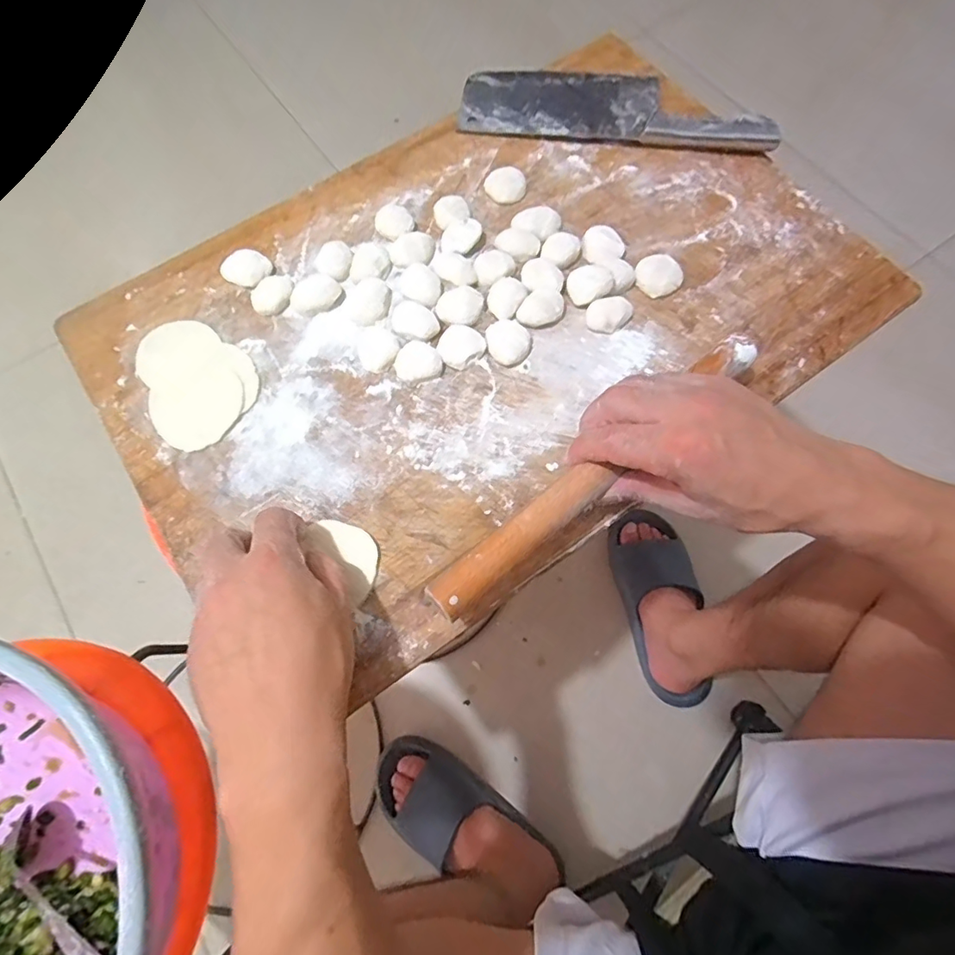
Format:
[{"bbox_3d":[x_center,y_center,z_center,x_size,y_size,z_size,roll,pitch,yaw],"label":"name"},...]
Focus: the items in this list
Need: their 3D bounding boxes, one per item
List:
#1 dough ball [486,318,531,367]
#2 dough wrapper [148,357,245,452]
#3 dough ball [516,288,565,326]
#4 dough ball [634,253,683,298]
[{"bbox_3d":[0.023,-0.104,0.404,0.030,0.012,0.035,-13,71,-4],"label":"dough ball"},{"bbox_3d":[-0.213,-0.058,0.399,0.071,0.005,0.068,0,70,0],"label":"dough wrapper"},{"bbox_3d":[0.051,-0.133,0.416,0.029,0.011,0.037,33,74,12],"label":"dough ball"},{"bbox_3d":[0.148,-0.165,0.431,0.037,0.009,0.036,0,70,0],"label":"dough ball"}]

